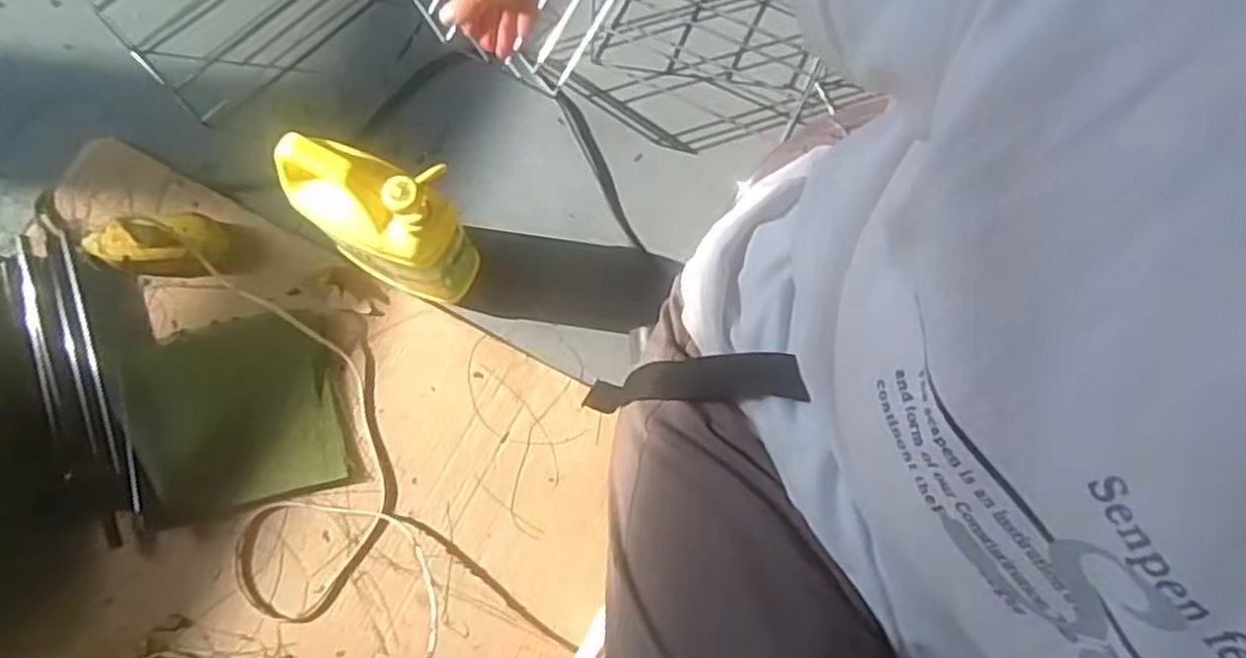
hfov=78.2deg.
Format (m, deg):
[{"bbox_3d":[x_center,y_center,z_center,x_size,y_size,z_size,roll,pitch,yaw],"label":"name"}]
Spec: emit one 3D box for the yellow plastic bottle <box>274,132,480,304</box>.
[{"bbox_3d":[-0.222,-0.096,0.713,0.142,0.243,0.079,28,74,5],"label":"yellow plastic bottle"}]

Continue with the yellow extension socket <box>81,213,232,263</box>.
[{"bbox_3d":[-0.485,-0.092,0.803,0.140,0.043,0.045,-3,74,-4],"label":"yellow extension socket"}]

